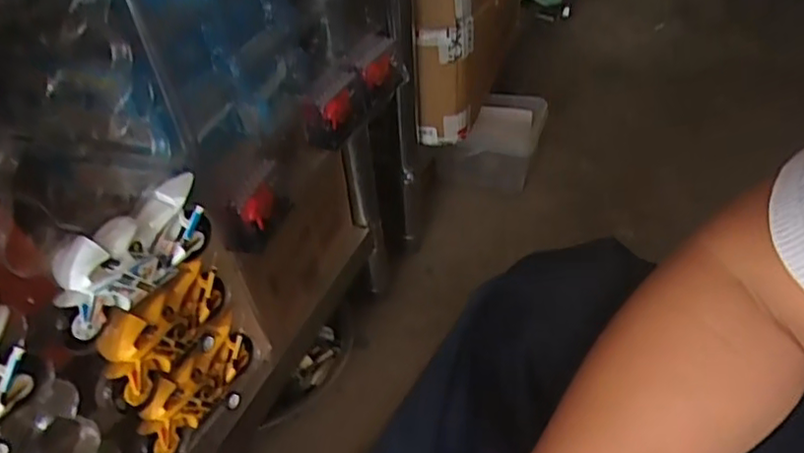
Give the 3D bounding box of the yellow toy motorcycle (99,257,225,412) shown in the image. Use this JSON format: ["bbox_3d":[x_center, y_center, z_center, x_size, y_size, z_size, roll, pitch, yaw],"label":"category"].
[{"bbox_3d":[-0.152,0.064,0.417,0.025,0.060,0.100,17,46,25],"label":"yellow toy motorcycle"}]

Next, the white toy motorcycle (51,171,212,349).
[{"bbox_3d":[-0.160,0.016,0.382,0.027,0.052,0.107,19,46,26],"label":"white toy motorcycle"}]

